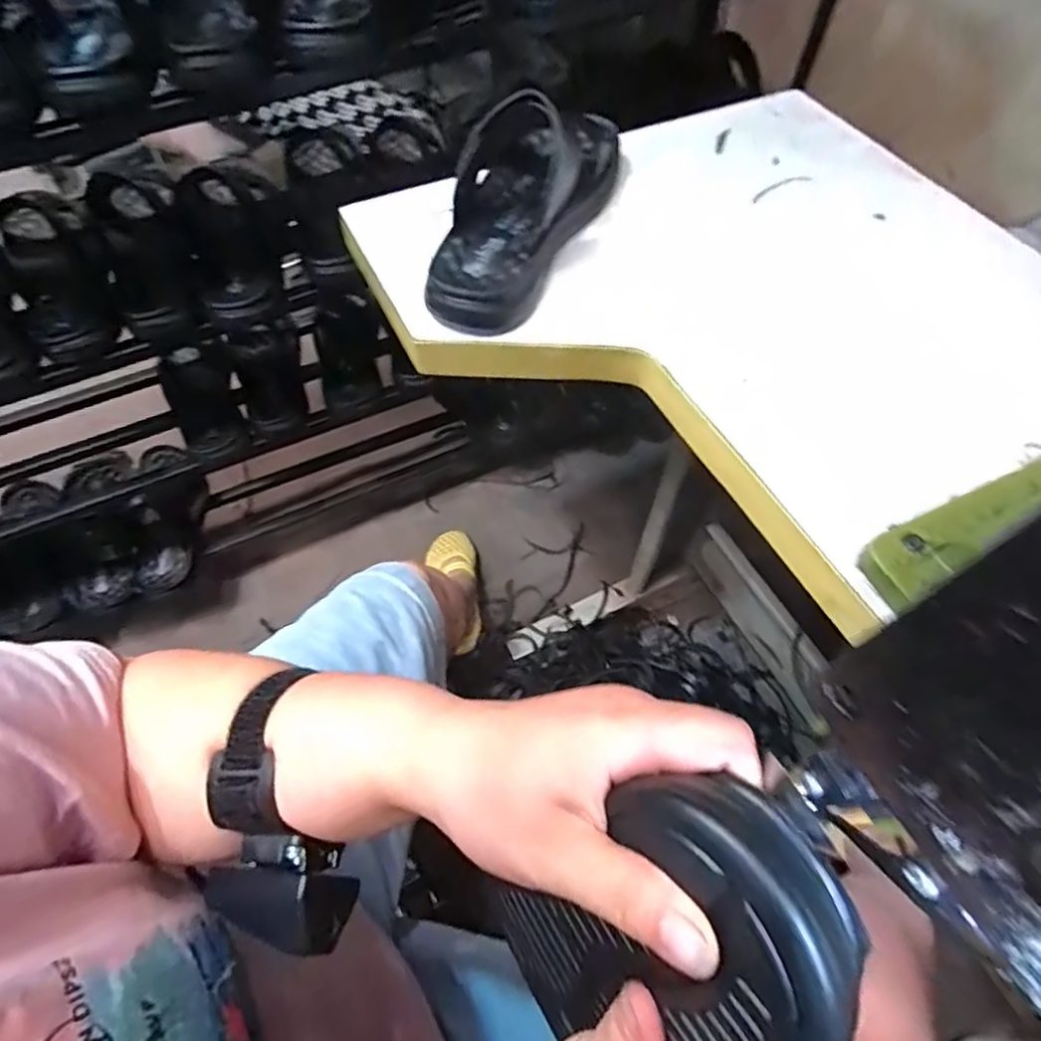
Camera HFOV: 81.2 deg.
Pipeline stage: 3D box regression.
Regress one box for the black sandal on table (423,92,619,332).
[{"bbox_3d":[0.010,-0.281,0.495,0.102,0.098,0.277,17,63,10],"label":"black sandal on table"}]

